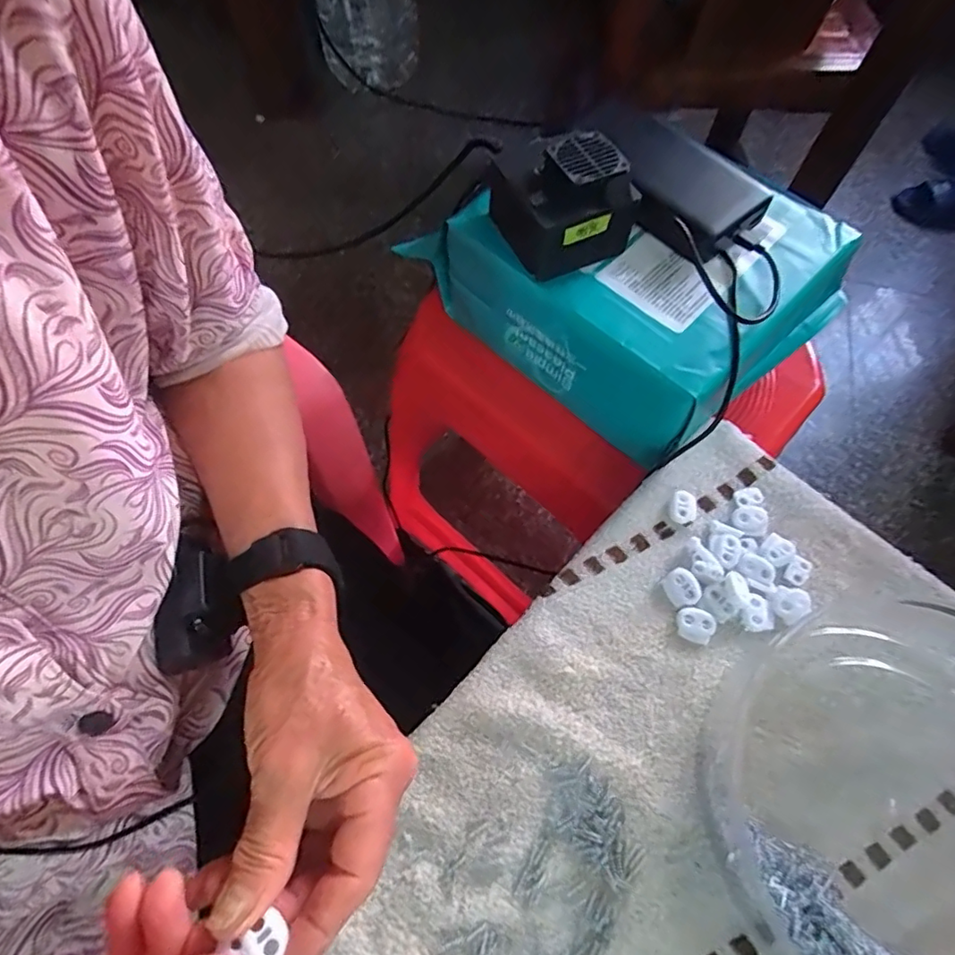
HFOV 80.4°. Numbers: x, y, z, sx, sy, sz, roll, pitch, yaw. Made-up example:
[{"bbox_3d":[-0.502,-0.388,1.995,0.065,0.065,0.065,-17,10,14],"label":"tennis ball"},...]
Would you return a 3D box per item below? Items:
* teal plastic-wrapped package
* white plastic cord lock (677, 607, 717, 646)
[{"bbox_3d":[0.123,-0.156,0.440,0.207,0.099,0.240,-36,69,-20],"label":"teal plastic-wrapped package"},{"bbox_3d":[0.129,0.087,0.332,0.021,0.004,0.019,10,61,3],"label":"white plastic cord lock"}]

